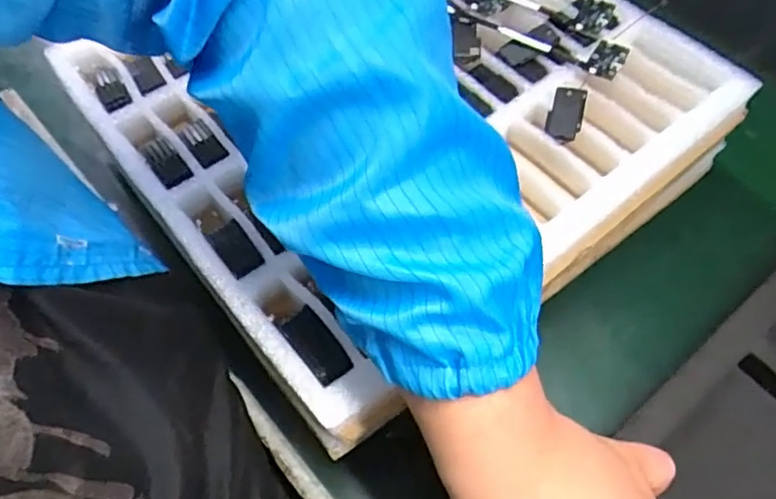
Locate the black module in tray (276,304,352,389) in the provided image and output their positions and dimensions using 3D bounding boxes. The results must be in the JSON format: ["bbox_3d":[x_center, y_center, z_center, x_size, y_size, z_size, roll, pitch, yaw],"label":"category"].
[{"bbox_3d":[-0.036,0.049,0.301,0.021,0.007,0.042,-35,65,-17],"label":"black module in tray"}]

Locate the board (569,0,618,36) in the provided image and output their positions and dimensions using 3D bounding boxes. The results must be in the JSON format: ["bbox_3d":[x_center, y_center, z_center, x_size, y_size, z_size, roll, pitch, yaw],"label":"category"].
[{"bbox_3d":[0.145,-0.163,0.414,0.032,0.007,0.036,14,62,10],"label":"board"}]

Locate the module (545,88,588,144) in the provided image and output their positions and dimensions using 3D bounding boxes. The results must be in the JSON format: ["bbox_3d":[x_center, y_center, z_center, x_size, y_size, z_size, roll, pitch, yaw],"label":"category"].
[{"bbox_3d":[0.112,-0.085,0.371,0.021,0.004,0.043,15,62,10],"label":"module"}]

